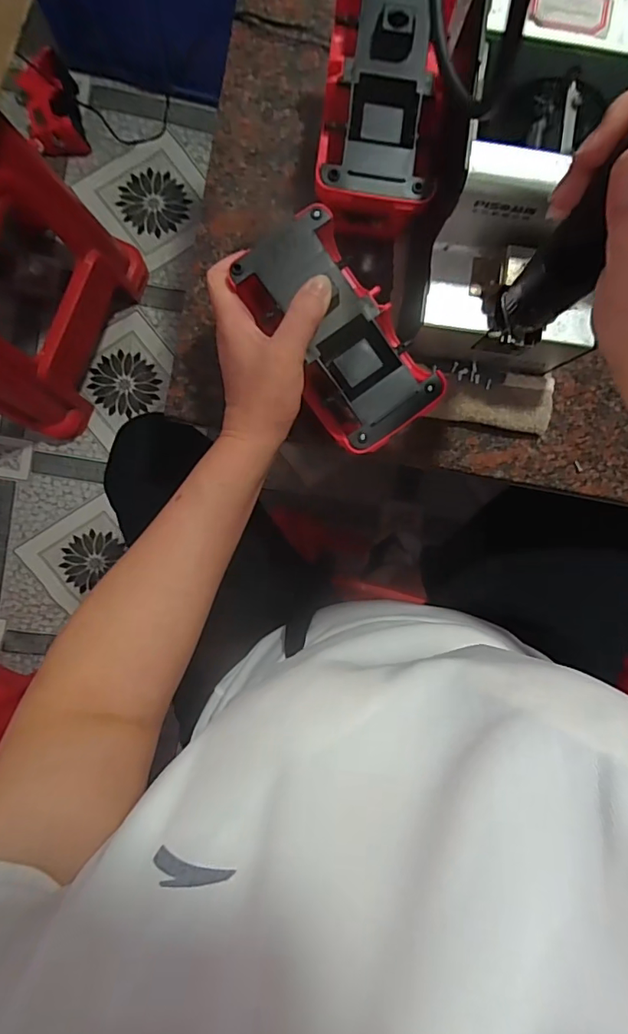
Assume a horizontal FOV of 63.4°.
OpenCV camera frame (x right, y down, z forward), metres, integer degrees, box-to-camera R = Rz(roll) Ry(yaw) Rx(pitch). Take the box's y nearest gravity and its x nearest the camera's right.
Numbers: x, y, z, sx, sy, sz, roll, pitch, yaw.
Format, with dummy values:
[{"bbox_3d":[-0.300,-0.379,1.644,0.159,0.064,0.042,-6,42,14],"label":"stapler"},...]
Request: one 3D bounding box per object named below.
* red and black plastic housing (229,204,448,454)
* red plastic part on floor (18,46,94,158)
[{"bbox_3d":[0.016,-0.121,0.346,0.076,0.030,0.150,-34,95,-2],"label":"red and black plastic housing"},{"bbox_3d":[-0.498,-0.780,0.963,0.098,0.081,0.154,-7,91,-3],"label":"red plastic part on floor"}]

